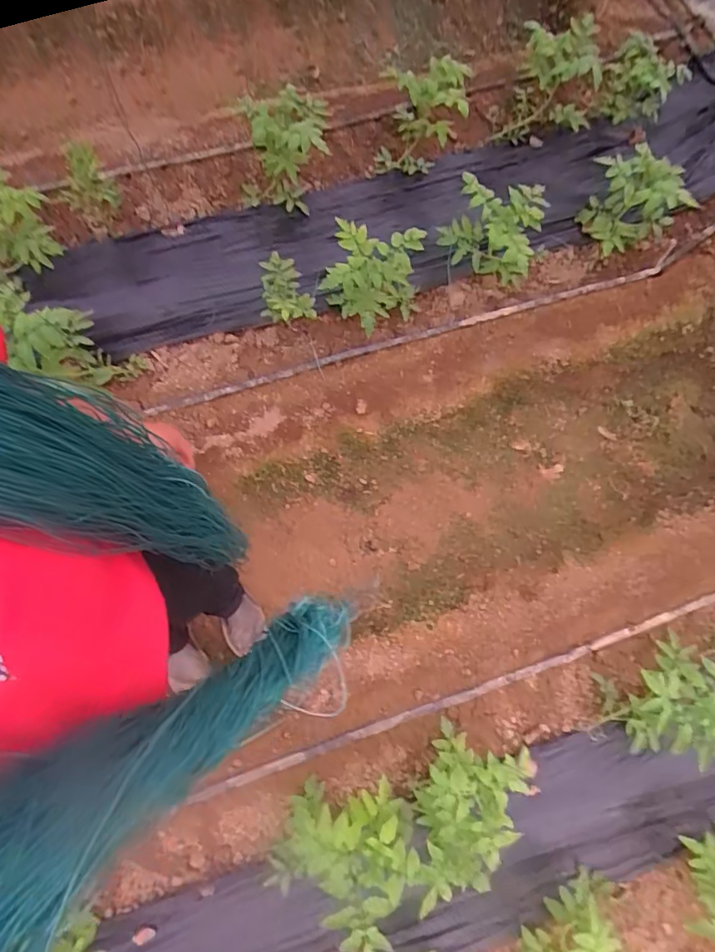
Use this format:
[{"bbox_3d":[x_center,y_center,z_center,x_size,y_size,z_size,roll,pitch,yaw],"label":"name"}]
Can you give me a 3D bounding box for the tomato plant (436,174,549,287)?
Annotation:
[{"bbox_3d":[0.395,-0.724,1.505,0.262,0.199,0.237,24,78,3],"label":"tomato plant"}]

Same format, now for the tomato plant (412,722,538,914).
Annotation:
[{"bbox_3d":[0.216,0.683,1.098,0.201,0.278,0.273,14,77,1],"label":"tomato plant"}]

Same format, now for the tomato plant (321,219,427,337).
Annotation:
[{"bbox_3d":[0.035,-0.518,1.390,0.207,0.243,0.220,33,78,5],"label":"tomato plant"}]

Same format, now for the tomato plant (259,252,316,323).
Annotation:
[{"bbox_3d":[-0.187,-0.458,1.378,0.131,0.183,0.169,-16,79,-6],"label":"tomato plant"}]

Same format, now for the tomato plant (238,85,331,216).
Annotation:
[{"bbox_3d":[-0.212,-0.926,1.502,0.269,0.248,0.251,-9,78,-4],"label":"tomato plant"}]

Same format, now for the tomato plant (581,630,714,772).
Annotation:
[{"bbox_3d":[0.699,0.504,1.209,0.238,0.206,0.261,0,76,-1],"label":"tomato plant"}]

